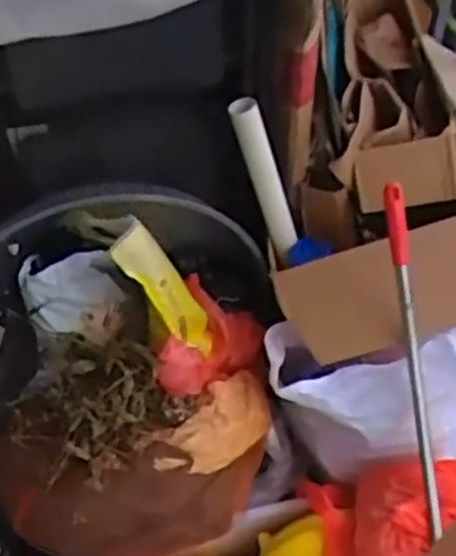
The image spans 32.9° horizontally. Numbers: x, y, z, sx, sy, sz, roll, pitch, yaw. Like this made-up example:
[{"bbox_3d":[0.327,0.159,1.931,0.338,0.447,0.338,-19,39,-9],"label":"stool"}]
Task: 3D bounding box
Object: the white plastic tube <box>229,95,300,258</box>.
[{"bbox_3d":[0.054,-0.147,1.128,0.047,0.267,0.046,3,42,30],"label":"white plastic tube"}]

